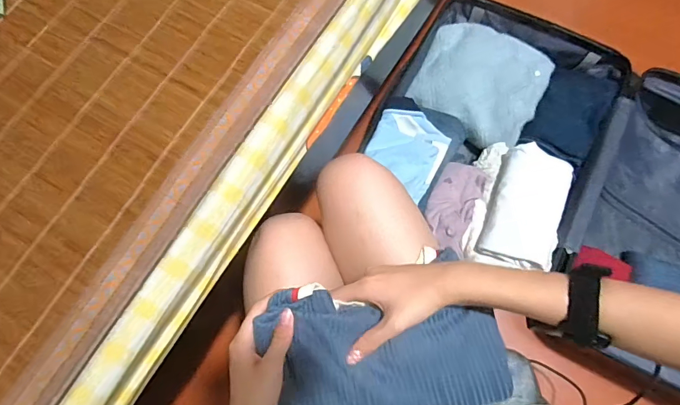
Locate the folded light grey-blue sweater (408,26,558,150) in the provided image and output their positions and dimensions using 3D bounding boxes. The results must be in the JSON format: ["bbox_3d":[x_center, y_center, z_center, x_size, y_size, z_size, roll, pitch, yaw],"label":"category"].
[{"bbox_3d":[0.298,-0.262,0.884,0.259,0.050,0.241,31,76,10],"label":"folded light grey-blue sweater"}]

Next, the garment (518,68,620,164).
[{"bbox_3d":[0.471,-0.184,0.837,0.142,0.038,0.208,31,76,10],"label":"garment"}]

